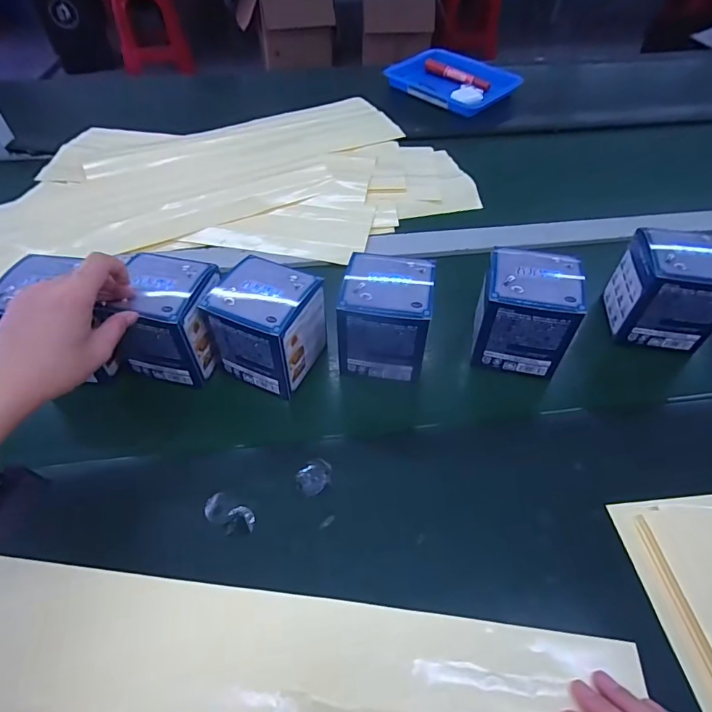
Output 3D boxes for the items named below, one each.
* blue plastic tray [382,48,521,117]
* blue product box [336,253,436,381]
[{"bbox_3d":[0.187,-0.534,0.854,0.199,0.033,0.231,-35,59,-28],"label":"blue plastic tray"},{"bbox_3d":[0.026,-0.038,0.422,0.084,0.091,0.077,6,49,4],"label":"blue product box"}]

